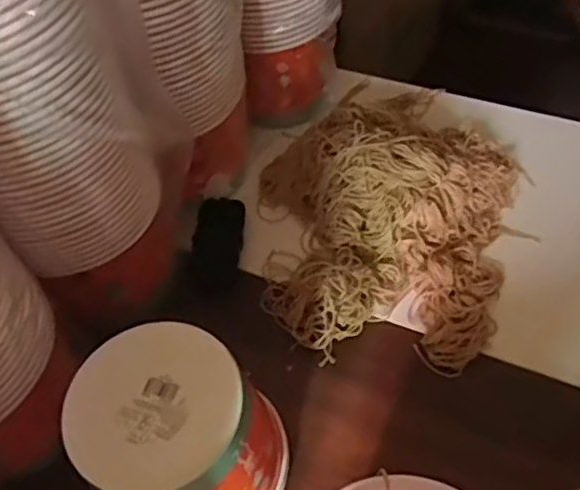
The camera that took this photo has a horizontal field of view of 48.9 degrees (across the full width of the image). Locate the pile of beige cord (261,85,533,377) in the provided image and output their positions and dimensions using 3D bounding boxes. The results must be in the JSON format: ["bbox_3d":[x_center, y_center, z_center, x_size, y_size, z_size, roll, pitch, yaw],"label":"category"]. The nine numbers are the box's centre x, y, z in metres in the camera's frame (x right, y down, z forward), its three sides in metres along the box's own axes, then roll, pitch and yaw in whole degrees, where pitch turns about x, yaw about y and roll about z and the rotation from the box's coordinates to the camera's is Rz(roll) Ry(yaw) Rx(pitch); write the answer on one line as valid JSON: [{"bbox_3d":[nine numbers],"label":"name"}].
[{"bbox_3d":[0.104,-0.058,0.681,0.277,0.080,0.360,18,58,17],"label":"pile of beige cord"}]

